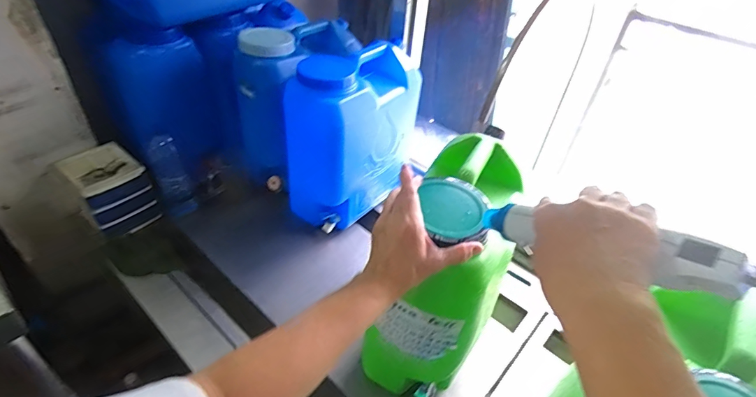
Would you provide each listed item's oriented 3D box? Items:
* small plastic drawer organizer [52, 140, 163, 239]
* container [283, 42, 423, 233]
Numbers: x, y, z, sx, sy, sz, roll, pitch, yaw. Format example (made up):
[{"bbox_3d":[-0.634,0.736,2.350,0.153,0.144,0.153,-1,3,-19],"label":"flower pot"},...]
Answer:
[{"bbox_3d":[-0.663,-0.018,1.033,0.158,0.157,0.140,31,48,27],"label":"small plastic drawer organizer"},{"bbox_3d":[-0.056,-0.166,1.034,0.173,0.371,0.333,32,48,27],"label":"container"}]

